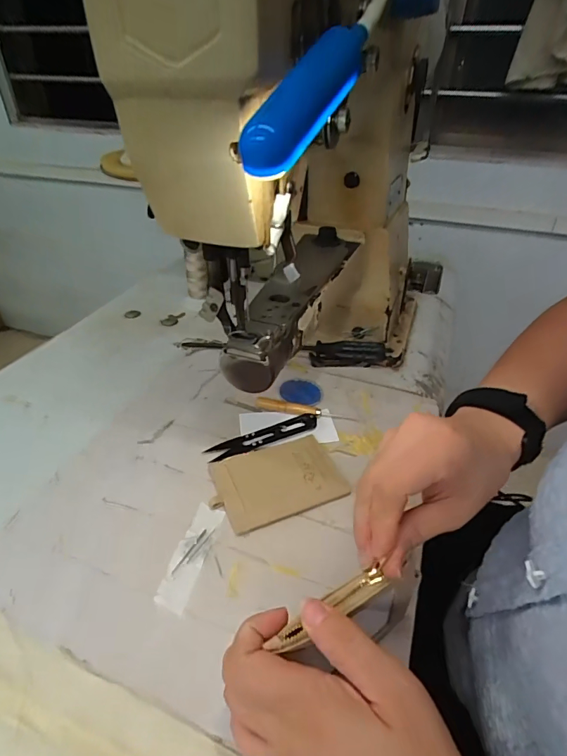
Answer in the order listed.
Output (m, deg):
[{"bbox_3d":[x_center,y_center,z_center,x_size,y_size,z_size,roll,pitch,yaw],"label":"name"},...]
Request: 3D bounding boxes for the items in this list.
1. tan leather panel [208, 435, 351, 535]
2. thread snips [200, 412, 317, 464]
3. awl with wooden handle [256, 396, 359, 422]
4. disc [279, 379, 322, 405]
[{"bbox_3d":[-0.006,0.089,0.380,0.115,0.009,0.074,-13,39,-19],"label":"tan leather panel"},{"bbox_3d":[-0.018,0.060,0.428,0.120,0.009,0.029,-16,40,-23],"label":"thread snips"},{"bbox_3d":[0.025,0.035,0.461,0.110,0.015,0.013,5,37,4],"label":"awl with wooden handle"},{"bbox_3d":[0.020,0.016,0.488,0.047,0.012,0.045,1,37,-1],"label":"disc"}]

